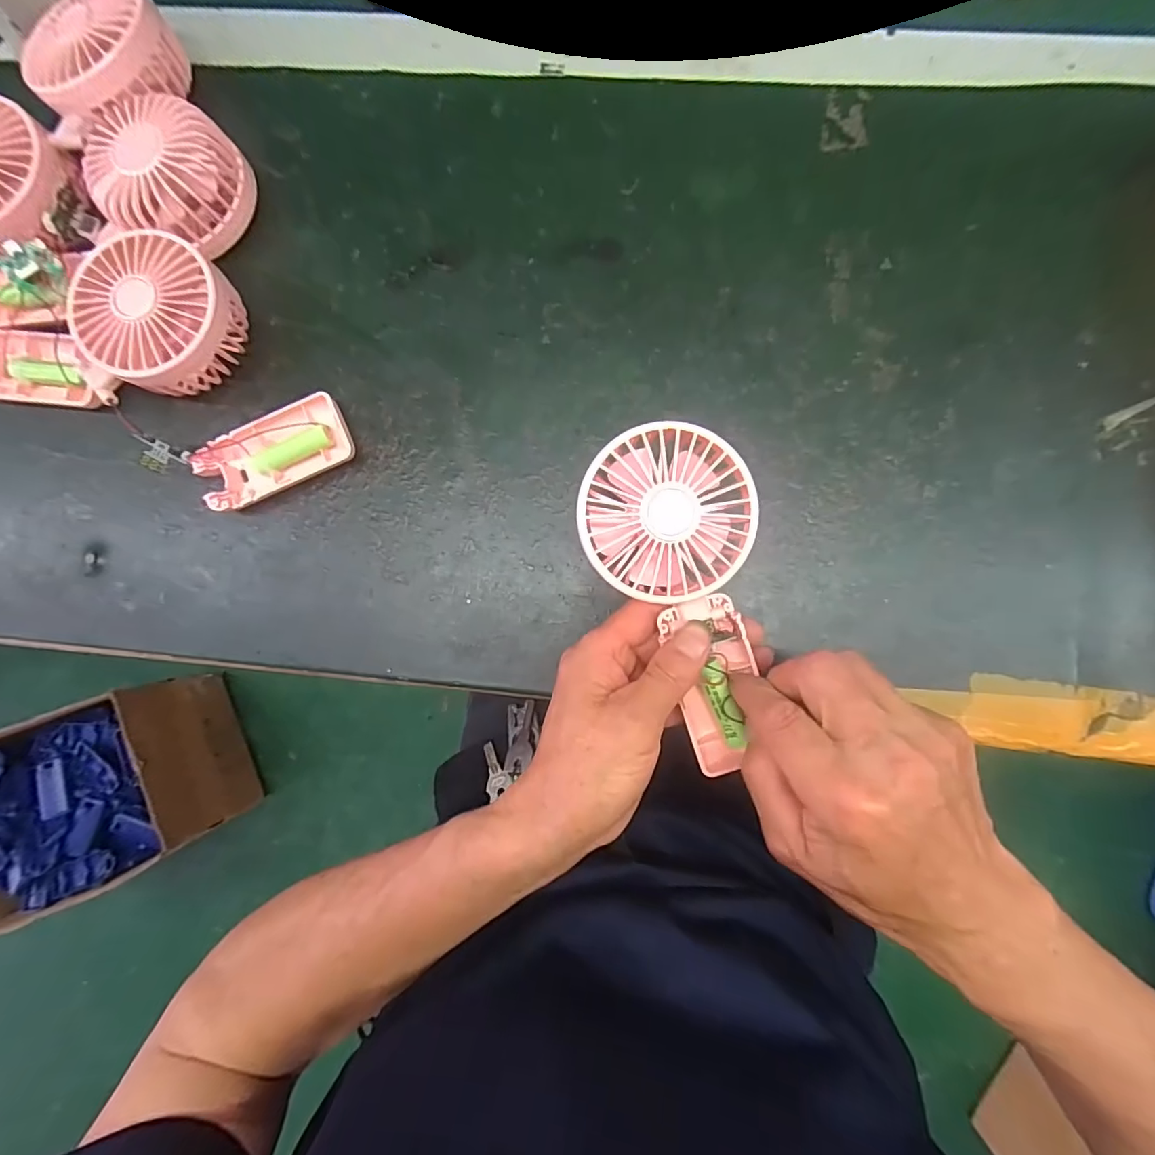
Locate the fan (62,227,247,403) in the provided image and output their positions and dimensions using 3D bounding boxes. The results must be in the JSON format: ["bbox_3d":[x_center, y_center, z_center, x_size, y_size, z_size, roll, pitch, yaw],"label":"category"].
[{"bbox_3d":[-0.251,-0.155,0.318,0.085,0.047,0.086,-1,85,4],"label":"fan"}]

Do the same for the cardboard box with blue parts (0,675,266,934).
[{"bbox_3d":[-0.819,0.372,0.904,0.376,0.196,0.291,-20,86,2],"label":"cardboard box with blue parts"}]

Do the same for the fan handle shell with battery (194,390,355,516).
[{"bbox_3d":[-0.188,-0.077,0.328,0.093,0.016,0.045,-27,84,1],"label":"fan handle shell with battery"}]

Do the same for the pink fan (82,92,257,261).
[{"bbox_3d":[-0.250,-0.247,0.327,0.084,0.046,0.080,0,85,4],"label":"pink fan"}]

